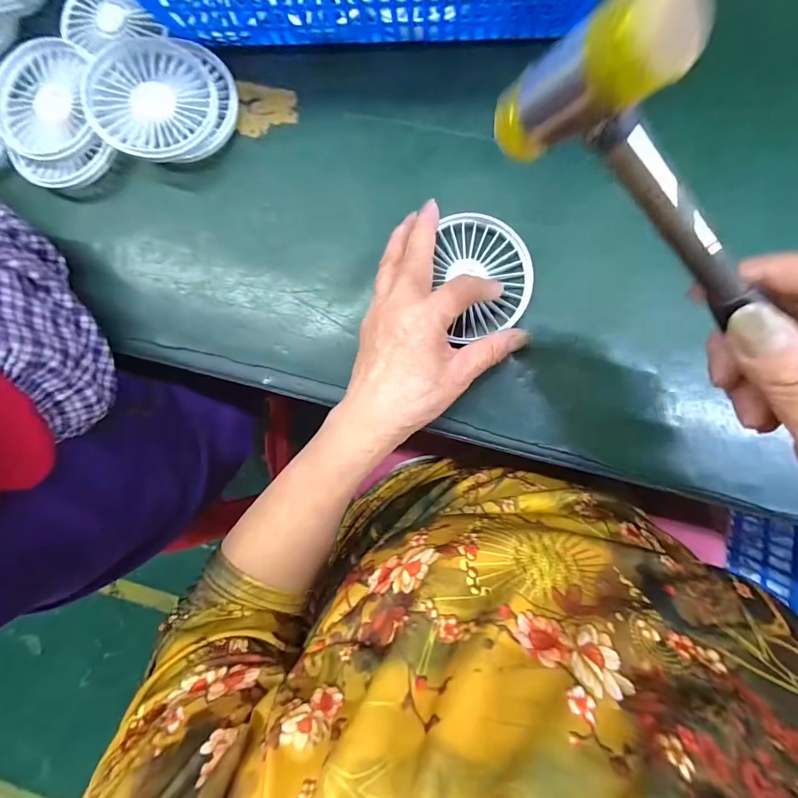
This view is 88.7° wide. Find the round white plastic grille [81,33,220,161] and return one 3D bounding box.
[{"bbox_3d":[-0.183,-0.226,0.303,0.088,0.009,0.099,-18,86,-11],"label":"round white plastic grille"}]

